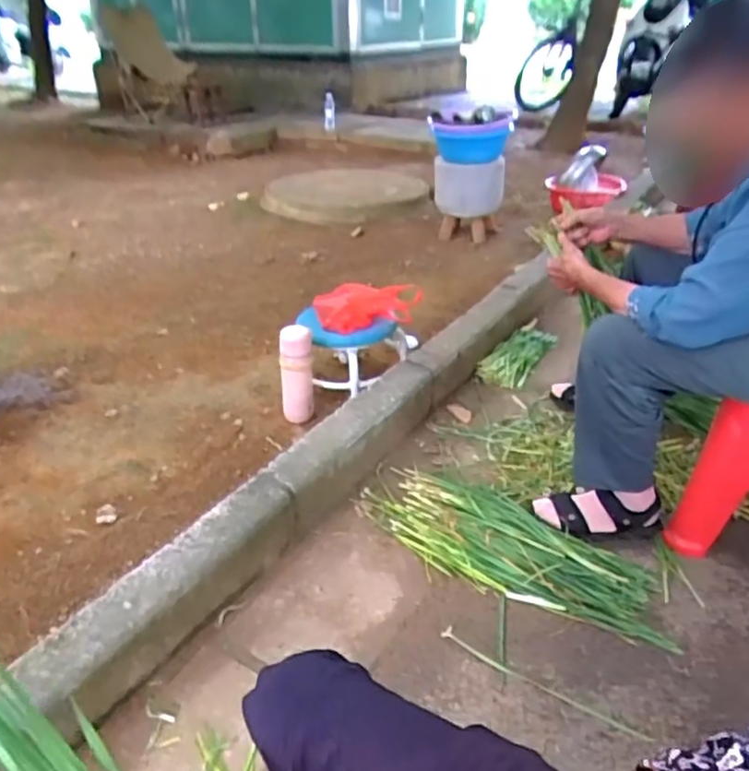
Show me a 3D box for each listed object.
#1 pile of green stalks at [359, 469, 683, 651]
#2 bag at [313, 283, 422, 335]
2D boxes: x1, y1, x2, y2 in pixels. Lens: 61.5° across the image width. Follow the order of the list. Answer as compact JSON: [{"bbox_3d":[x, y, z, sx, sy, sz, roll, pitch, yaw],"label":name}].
[{"bbox_3d":[0.241,0.286,1.154,0.593,0.036,0.226,21,35,35],"label":"pile of green stalks"},{"bbox_3d":[-0.015,-0.202,1.560,0.268,0.074,0.174,-3,31,-4],"label":"bag"}]

